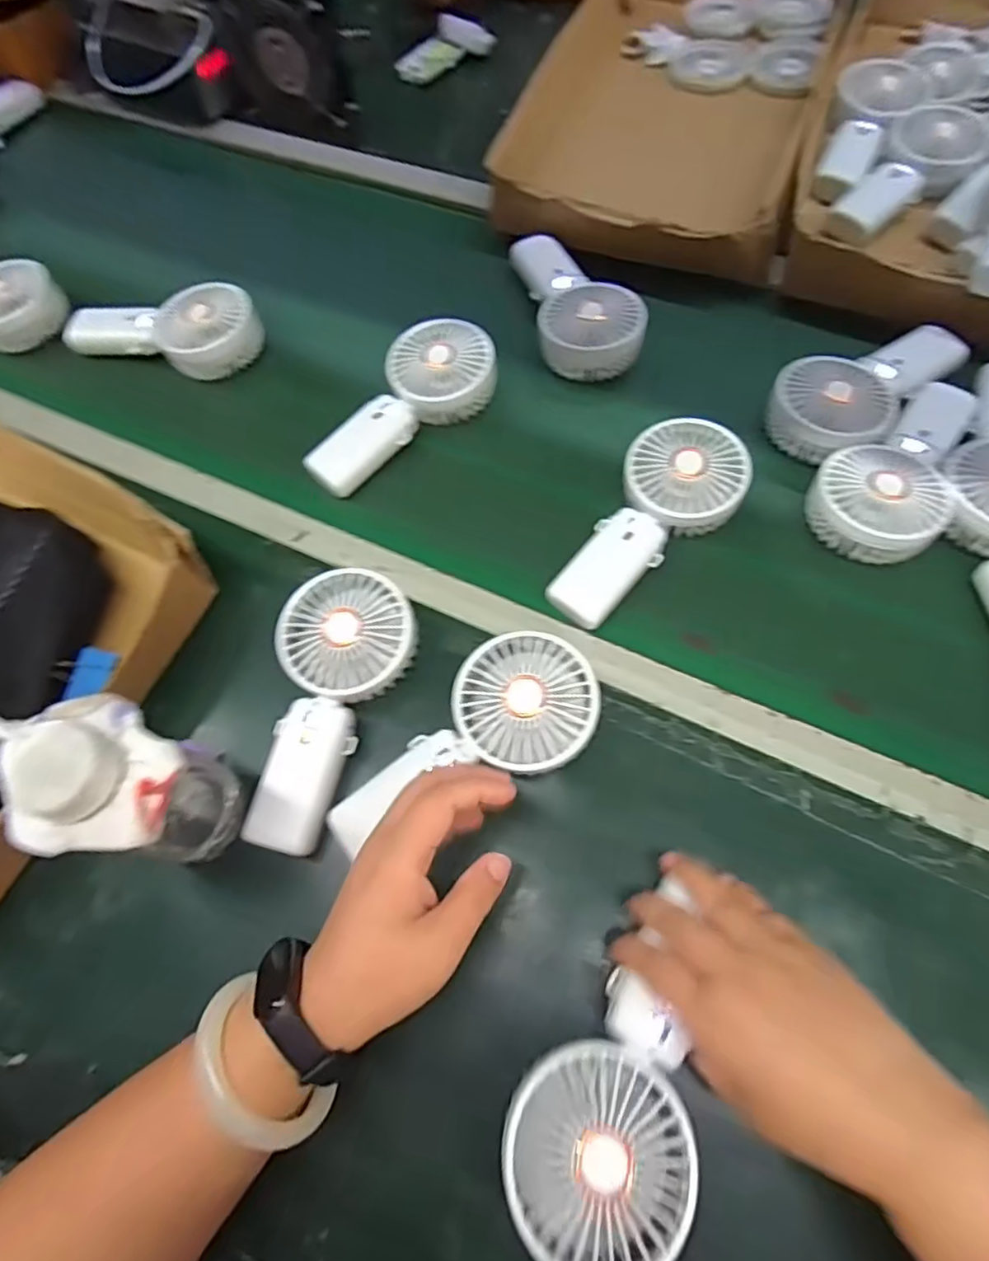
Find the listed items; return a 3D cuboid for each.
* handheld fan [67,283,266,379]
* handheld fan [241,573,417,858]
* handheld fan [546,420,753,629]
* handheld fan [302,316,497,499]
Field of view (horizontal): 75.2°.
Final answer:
[{"bbox_3d":[-0.308,-0.285,0.601,0.180,0.047,0.075,12,62,9],"label":"handheld fan"},{"bbox_3d":[-0.111,0.051,0.430,0.086,0.044,0.183,13,77,9],"label":"handheld fan"},{"bbox_3d":[0.114,-0.078,0.484,0.085,0.033,0.183,38,82,20],"label":"handheld fan"},{"bbox_3d":[-0.079,-0.186,0.544,0.084,0.059,0.180,37,68,20],"label":"handheld fan"}]

